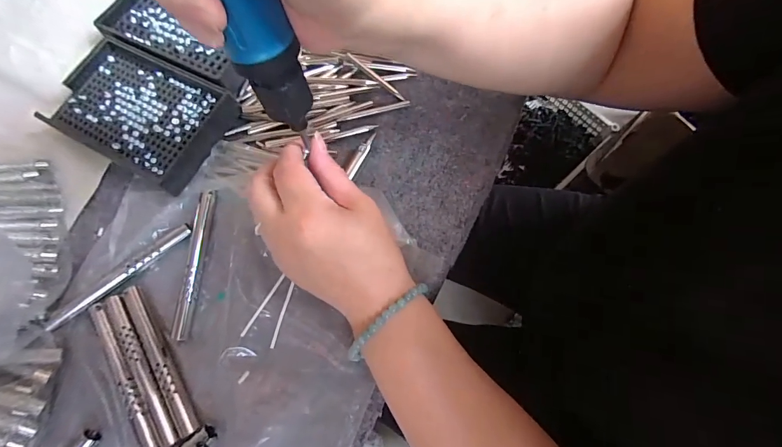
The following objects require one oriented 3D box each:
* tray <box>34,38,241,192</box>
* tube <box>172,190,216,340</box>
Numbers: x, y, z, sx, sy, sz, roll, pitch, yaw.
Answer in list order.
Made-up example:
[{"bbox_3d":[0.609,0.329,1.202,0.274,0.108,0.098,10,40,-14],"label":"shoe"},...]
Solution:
[{"bbox_3d":[-0.204,-0.092,0.302,0.138,0.018,0.090,27,75,10],"label":"tray"},{"bbox_3d":[-0.141,0.028,0.266,0.012,0.008,0.105,3,73,3],"label":"tube"}]

